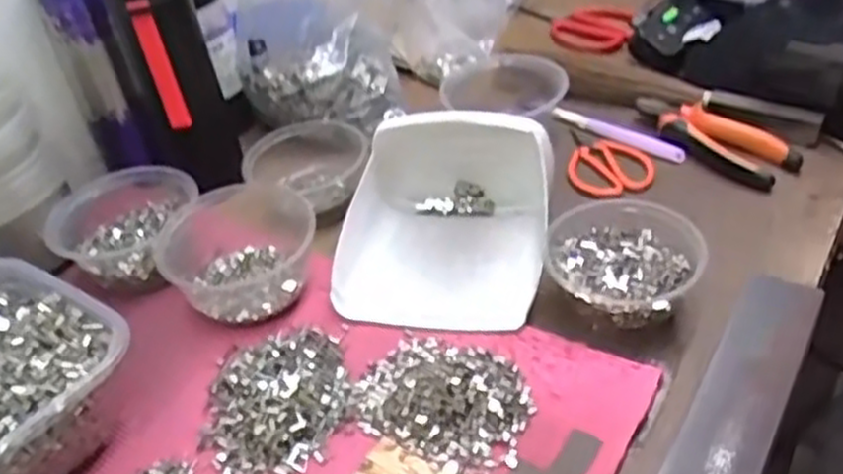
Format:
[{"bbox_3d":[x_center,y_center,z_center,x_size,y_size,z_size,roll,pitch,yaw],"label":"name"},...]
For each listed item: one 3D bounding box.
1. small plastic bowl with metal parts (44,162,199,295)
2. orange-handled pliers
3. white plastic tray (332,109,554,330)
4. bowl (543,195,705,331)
[{"bbox_3d":[-0.238,-0.007,0.625,0.103,0.059,0.109,7,42,16],"label":"small plastic bowl with metal parts"},{"bbox_3d":[0.254,-0.092,0.689,0.059,0.019,0.156,-31,46,-26],"label":"orange-handled pliers"},{"bbox_3d":[0.016,-0.021,0.586,0.156,0.078,0.167,2,41,11],"label":"white plastic tray"},{"bbox_3d":[0.140,0.022,0.542,0.100,0.049,0.099,-4,40,4],"label":"bowl"}]

